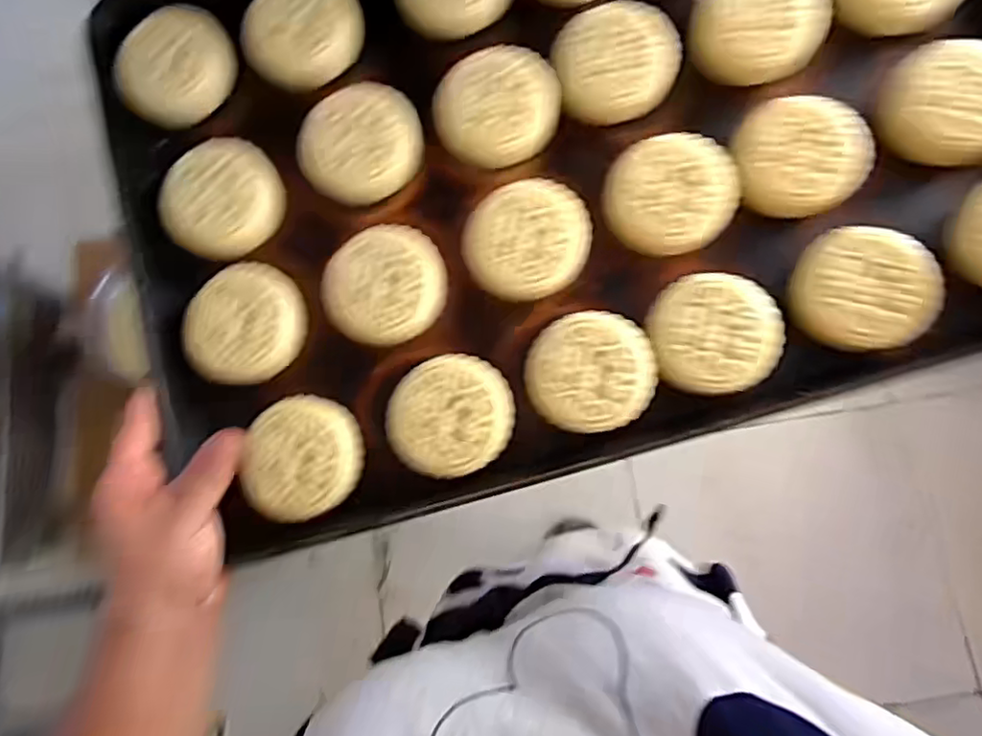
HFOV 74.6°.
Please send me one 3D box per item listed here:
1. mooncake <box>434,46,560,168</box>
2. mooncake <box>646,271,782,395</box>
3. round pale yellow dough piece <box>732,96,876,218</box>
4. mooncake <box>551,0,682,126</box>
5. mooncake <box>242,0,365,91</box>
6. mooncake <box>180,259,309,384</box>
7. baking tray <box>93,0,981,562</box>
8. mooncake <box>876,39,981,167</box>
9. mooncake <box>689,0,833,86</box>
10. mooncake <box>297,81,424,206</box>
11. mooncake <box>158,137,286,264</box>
[{"bbox_3d":[0.004,-0.171,0.428,0.079,0.032,0.074,-25,83,0],"label":"mooncake"},{"bbox_3d":[0.132,-0.020,0.380,0.074,0.020,0.067,8,71,4],"label":"mooncake"},{"bbox_3d":[0.189,-0.130,0.395,0.076,0.021,0.072,0,70,1],"label":"round pale yellow dough piece"},{"bbox_3d":[0.081,-0.201,0.422,0.077,0.030,0.069,-15,71,-4],"label":"mooncake"},{"bbox_3d":[-0.130,-0.234,0.444,0.071,0.023,0.082,44,88,-1],"label":"mooncake"},{"bbox_3d":[-0.159,-0.029,0.416,0.071,0.027,0.077,0,70,1],"label":"mooncake"},{"bbox_3d":[0.053,-0.143,0.426,0.590,0.058,0.394,-17,81,3],"label":"baking tray"},{"bbox_3d":[0.284,-0.162,0.394,0.079,0.027,0.077,34,74,12],"label":"mooncake"},{"bbox_3d":[0.173,-0.224,0.418,0.080,0.032,0.080,-1,70,1],"label":"mooncake"},{"bbox_3d":[-0.087,-0.148,0.427,0.077,0.023,0.073,1,87,-11],"label":"mooncake"},{"bbox_3d":[-0.178,-0.114,0.425,0.071,0.022,0.075,0,70,1],"label":"mooncake"}]

